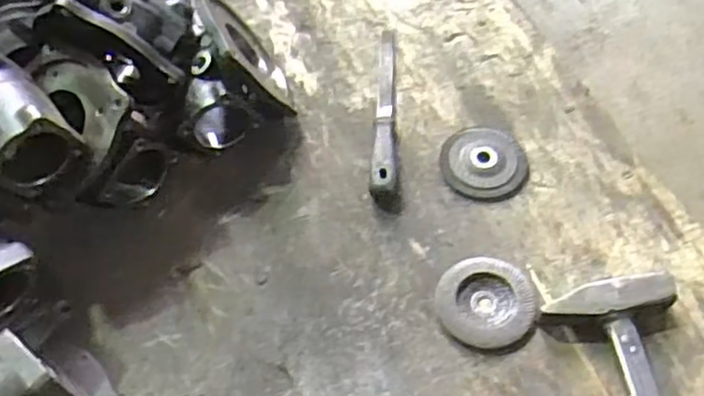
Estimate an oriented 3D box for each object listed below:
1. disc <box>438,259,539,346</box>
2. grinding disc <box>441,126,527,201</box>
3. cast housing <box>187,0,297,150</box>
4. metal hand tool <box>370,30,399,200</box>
[{"bbox_3d":[0.135,0.103,0.713,0.094,0.016,0.094,-1,55,1],"label":"disc"},{"bbox_3d":[0.151,-0.044,0.813,0.094,0.018,0.100,-1,55,1],"label":"grinding disc"},{"bbox_3d":[-0.157,-0.140,0.832,0.120,0.157,0.149,-39,48,6],"label":"cast housing"},{"bbox_3d":[0.039,-0.115,0.855,0.029,0.030,0.277,0,55,2],"label":"metal hand tool"}]

